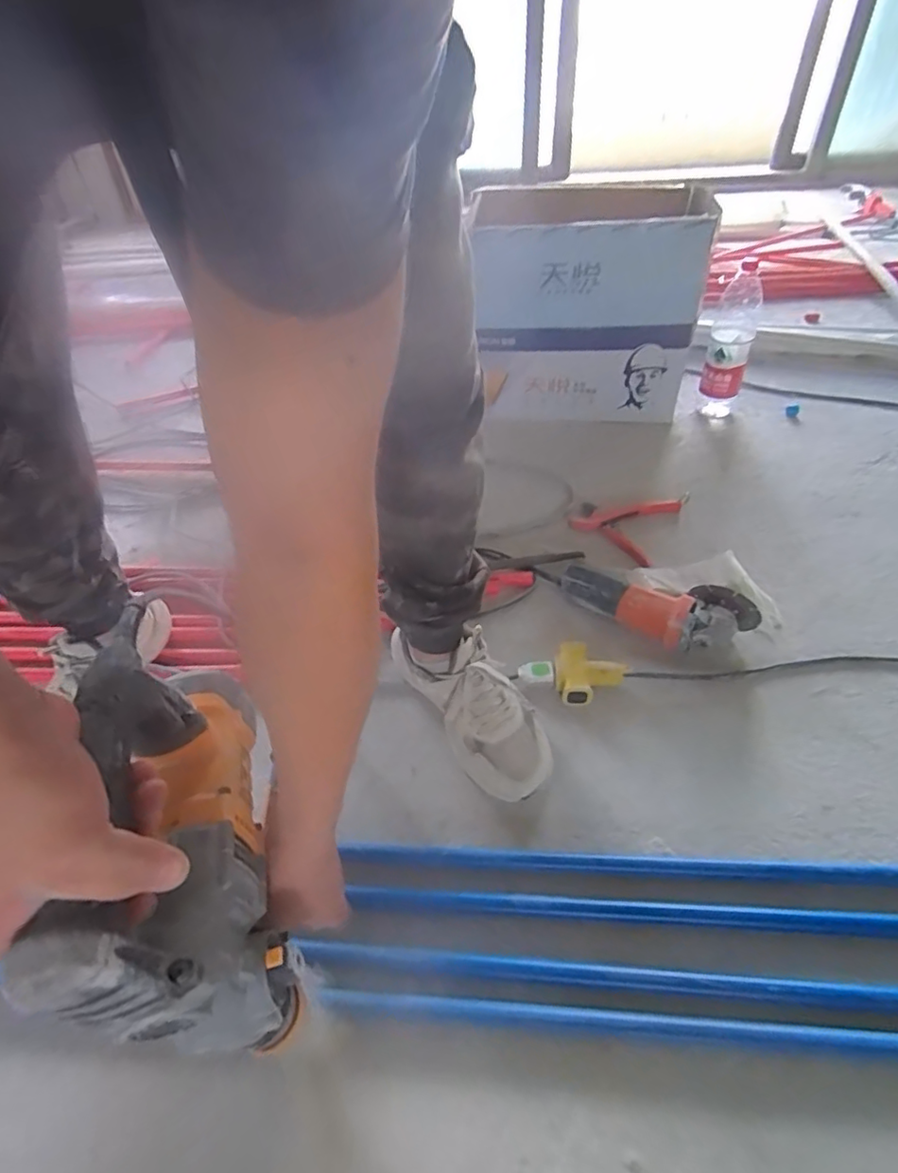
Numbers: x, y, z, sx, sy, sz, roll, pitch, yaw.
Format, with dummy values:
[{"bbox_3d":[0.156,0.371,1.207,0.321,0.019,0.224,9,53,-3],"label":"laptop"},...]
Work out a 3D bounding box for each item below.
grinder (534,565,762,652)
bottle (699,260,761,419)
[{"bbox_3d":[0.283,0.025,0.851,0.321,0.080,0.122,13,45,19],"label":"grinder"},{"bbox_3d":[0.614,-0.522,1.240,0.090,0.279,0.099,14,45,19],"label":"bottle"}]

